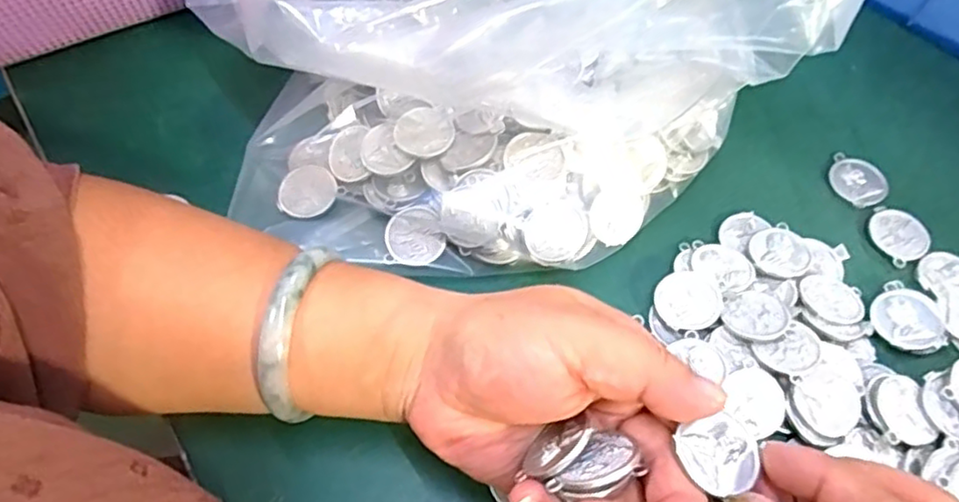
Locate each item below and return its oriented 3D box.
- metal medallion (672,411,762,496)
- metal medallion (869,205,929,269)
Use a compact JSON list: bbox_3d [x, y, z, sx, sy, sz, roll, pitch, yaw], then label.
[{"bbox_3d":[0.079,0.066,0.214,0.025,0.005,0.023,-19,64,-12],"label":"metal medallion"},{"bbox_3d":[0.214,-0.010,0.335,0.029,0.004,0.030,-25,65,-14],"label":"metal medallion"}]

